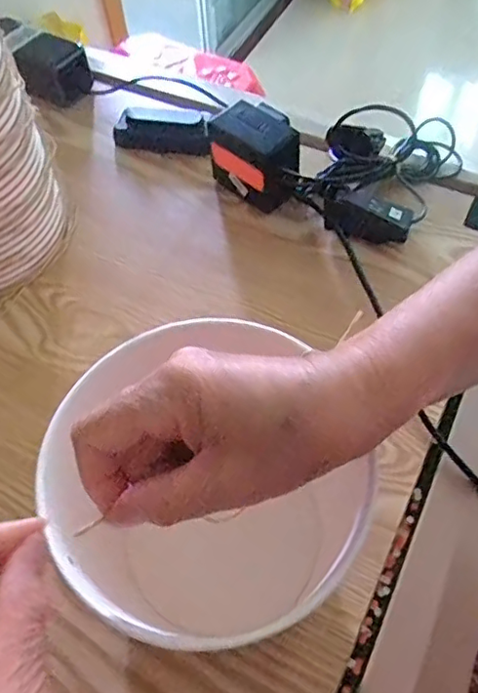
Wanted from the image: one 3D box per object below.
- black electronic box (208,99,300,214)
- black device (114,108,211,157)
[{"bbox_3d":[0.023,-0.179,0.545,0.092,0.081,0.052,37,66,24],"label":"black electronic box"},{"bbox_3d":[-0.077,-0.227,0.606,0.102,0.030,0.045,10,58,10],"label":"black device"}]

